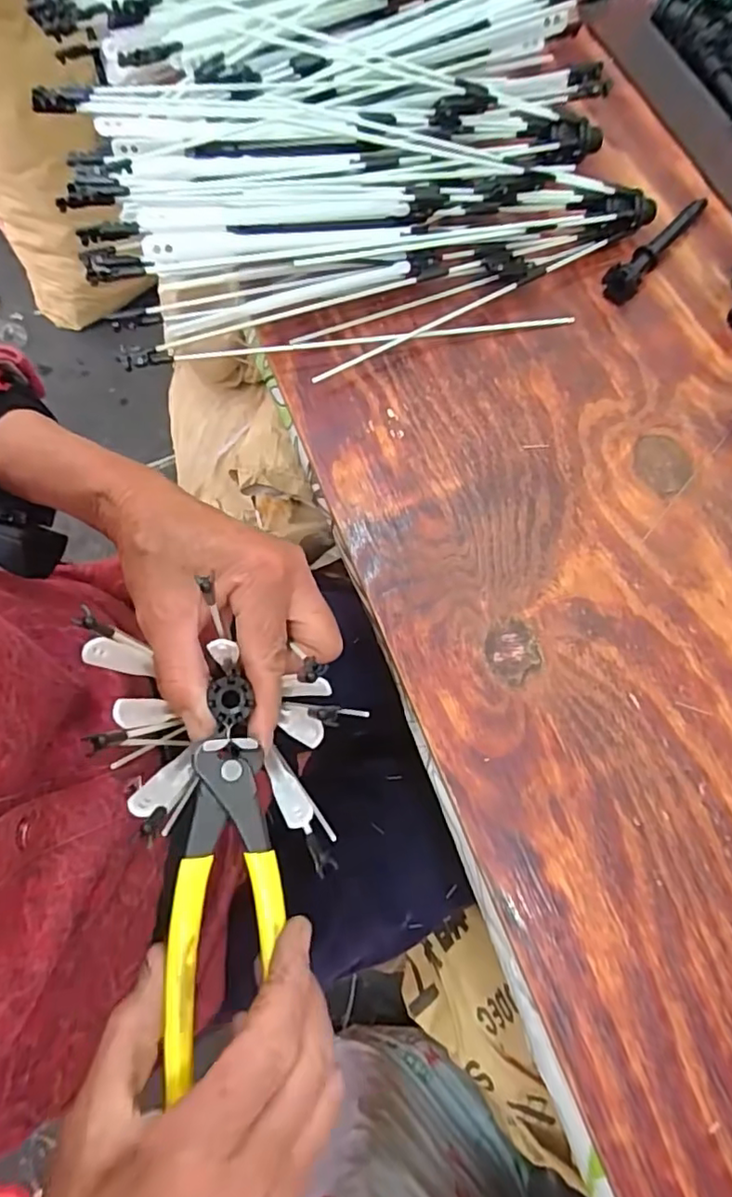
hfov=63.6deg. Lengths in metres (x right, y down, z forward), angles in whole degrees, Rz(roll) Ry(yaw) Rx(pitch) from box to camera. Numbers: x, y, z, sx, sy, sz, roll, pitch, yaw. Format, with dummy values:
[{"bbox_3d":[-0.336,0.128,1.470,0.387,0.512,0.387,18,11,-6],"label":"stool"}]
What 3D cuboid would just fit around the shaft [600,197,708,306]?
[{"bbox_3d":[0.177,-0.217,0.361,0.018,0.019,0.092,38,78,11],"label":"shaft"}]

